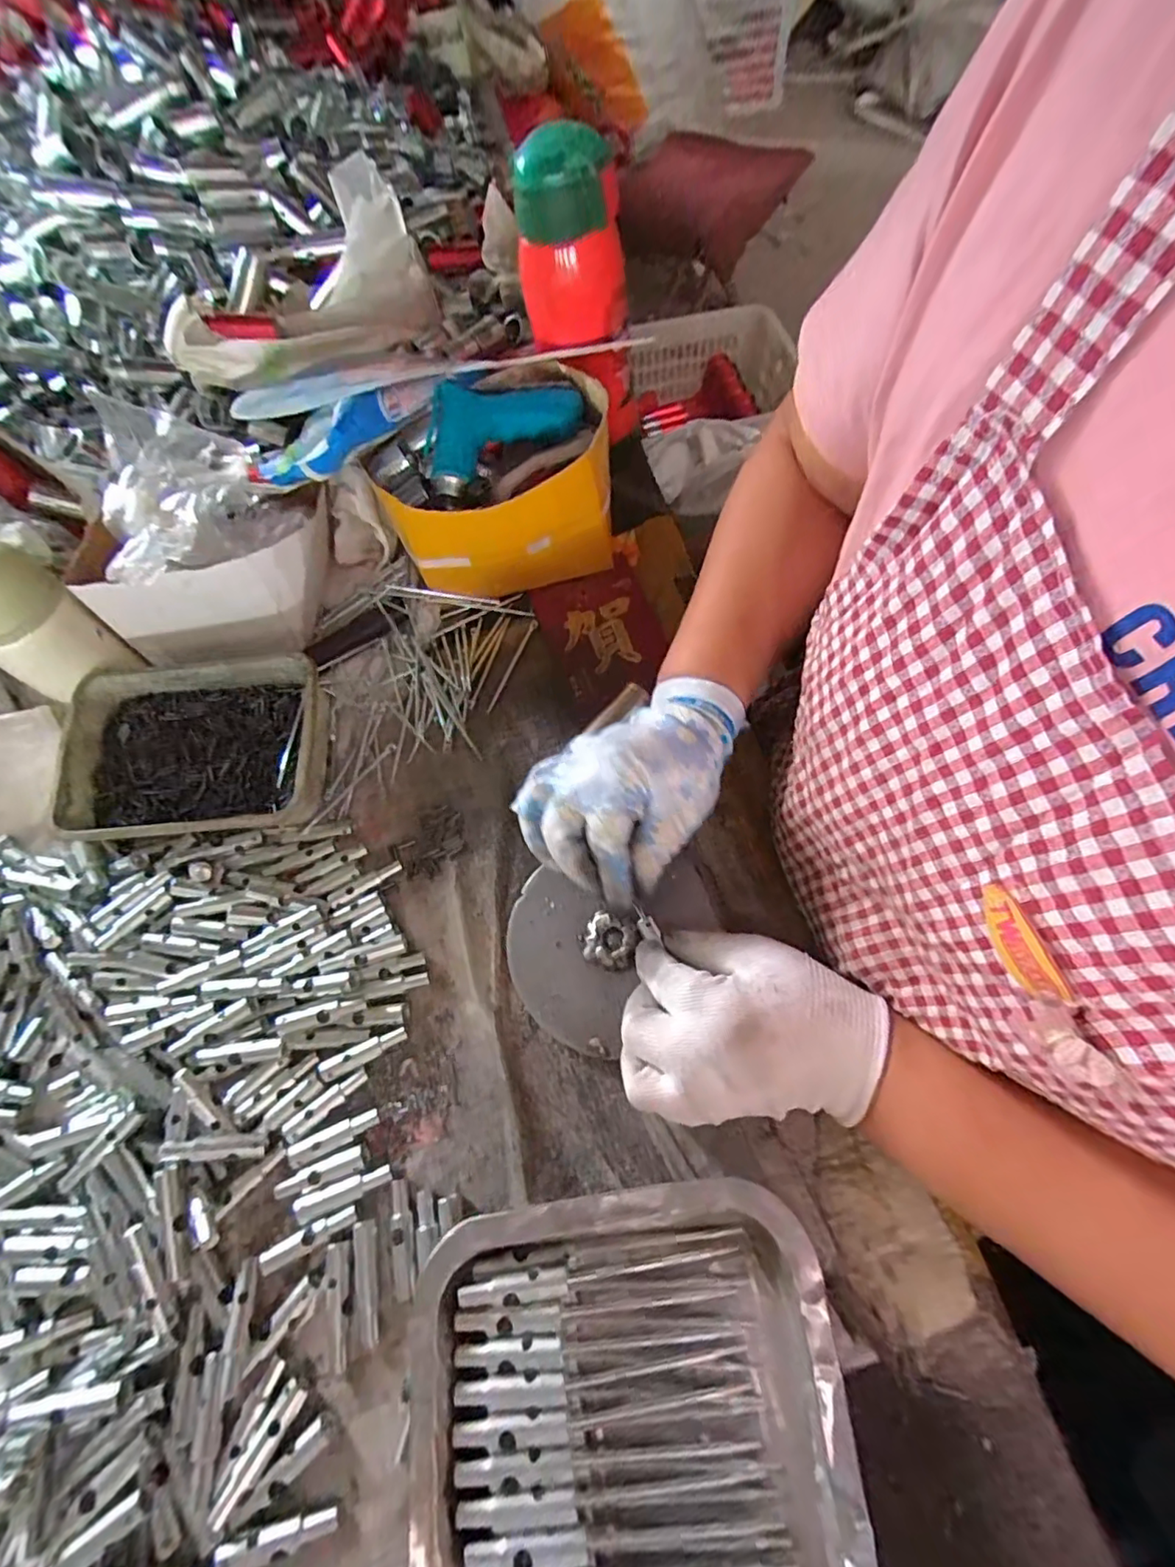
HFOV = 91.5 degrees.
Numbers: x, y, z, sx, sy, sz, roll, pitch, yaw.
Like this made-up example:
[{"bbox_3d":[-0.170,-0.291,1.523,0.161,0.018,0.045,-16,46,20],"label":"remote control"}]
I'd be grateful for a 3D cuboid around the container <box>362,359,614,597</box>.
[{"bbox_3d":[-0.064,-0.231,0.452,0.176,0.112,0.125,-29,65,-10],"label":"container"}]

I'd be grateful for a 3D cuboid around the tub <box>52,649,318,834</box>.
[{"bbox_3d":[-0.275,-0.023,0.403,0.176,0.040,0.124,-4,64,2],"label":"tub"}]

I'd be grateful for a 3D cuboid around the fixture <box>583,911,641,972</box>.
[{"bbox_3d":[0.013,0.094,0.342,0.032,0.008,0.030,-2,64,3],"label":"fixture"}]

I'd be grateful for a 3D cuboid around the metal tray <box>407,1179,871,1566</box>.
[{"bbox_3d":[0.020,0.310,0.225,0.179,0.030,0.245,-7,63,0],"label":"metal tray"}]

